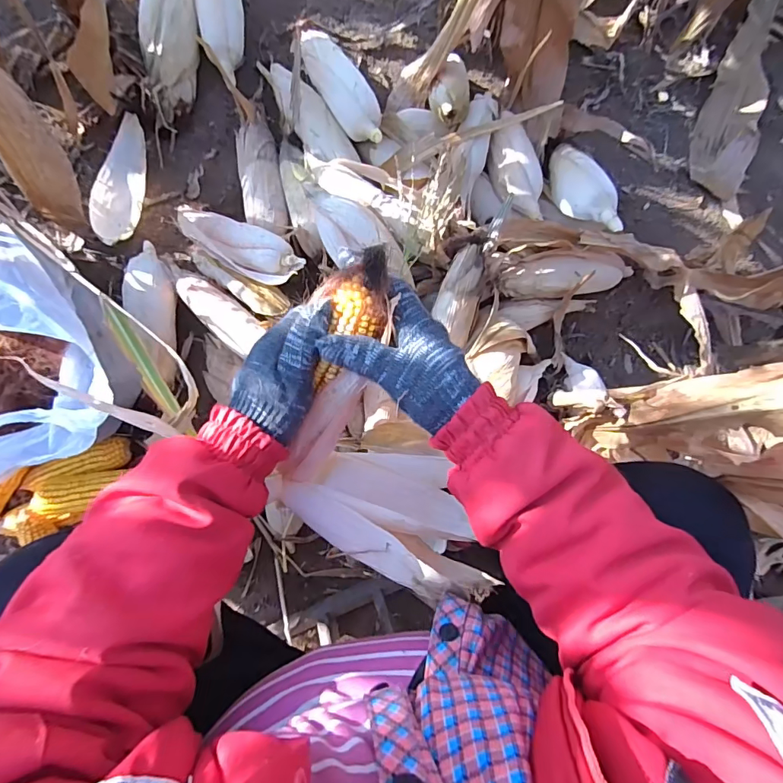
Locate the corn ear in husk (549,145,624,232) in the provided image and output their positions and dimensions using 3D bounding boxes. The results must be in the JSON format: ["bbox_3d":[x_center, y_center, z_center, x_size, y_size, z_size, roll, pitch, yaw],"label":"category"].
[{"bbox_3d":[0.283,-0.321,0.675,0.064,0.062,0.215,-6,55,-8],"label":"corn ear in husk"}]

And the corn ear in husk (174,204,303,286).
[{"bbox_3d":[-0.226,-0.210,0.629,0.212,0.040,0.067,28,84,8],"label":"corn ear in husk"}]

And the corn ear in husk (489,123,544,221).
[{"bbox_3d":[0.193,-0.329,0.676,0.065,0.046,0.152,-17,89,-8],"label":"corn ear in husk"}]

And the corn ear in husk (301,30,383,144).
[{"bbox_3d":[-0.082,-0.470,0.684,0.066,0.048,0.235,-28,77,-8],"label":"corn ear in husk"}]

